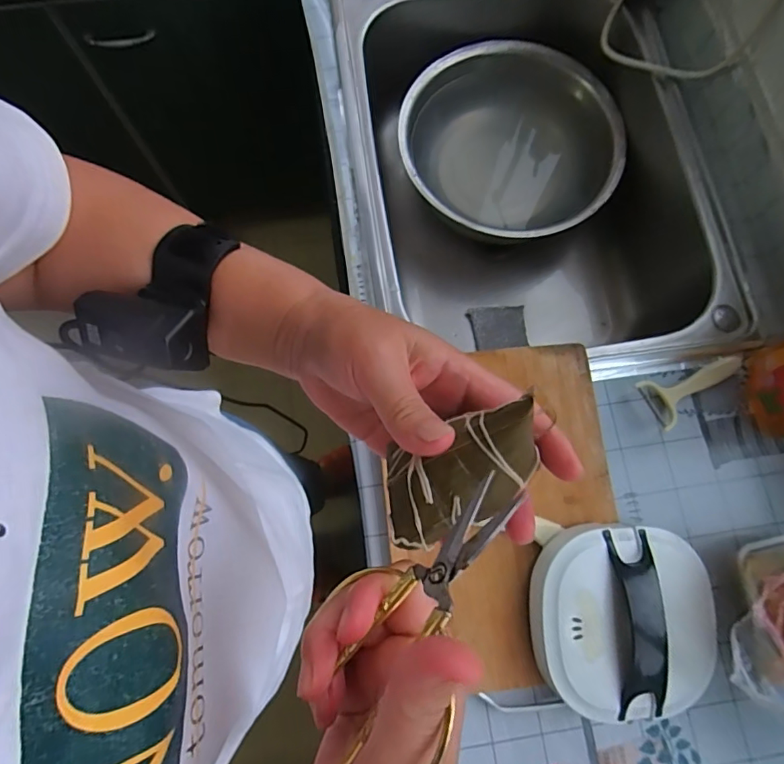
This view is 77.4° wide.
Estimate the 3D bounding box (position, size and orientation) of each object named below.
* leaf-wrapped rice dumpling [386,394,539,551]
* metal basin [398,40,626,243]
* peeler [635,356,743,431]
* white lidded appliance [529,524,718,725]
[{"bbox_3d":[0.035,0.040,0.226,0.078,0.040,0.045,-28,90,18],"label":"leaf-wrapped rice dumpling"},{"bbox_3d":[0.182,-0.365,0.794,0.326,0.154,0.322,0,74,-1],"label":"metal basin"},{"bbox_3d":[0.337,-0.004,0.558,0.131,0.024,0.054,-35,79,-10],"label":"peeler"},{"bbox_3d":[0.224,0.230,0.475,0.181,0.064,0.170,0,75,-1],"label":"white lidded appliance"}]

